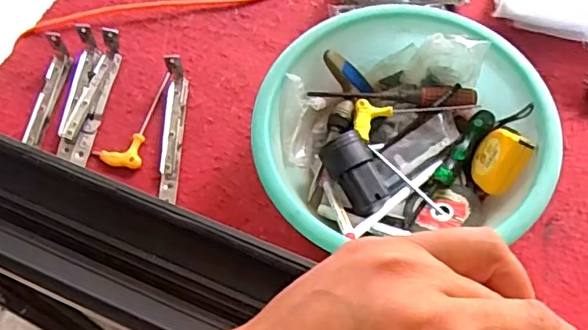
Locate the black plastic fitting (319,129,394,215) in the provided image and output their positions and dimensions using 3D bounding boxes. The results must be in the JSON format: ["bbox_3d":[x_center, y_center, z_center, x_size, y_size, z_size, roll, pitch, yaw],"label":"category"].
[{"bbox_3d":[0.073,0.008,0.645,0.055,0.045,0.089,-28,67,-9],"label":"black plastic fitting"}]

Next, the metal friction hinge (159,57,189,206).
[{"bbox_3d":[-0.155,-0.050,0.724,0.024,0.038,0.188,-1,63,2],"label":"metal friction hinge"}]

